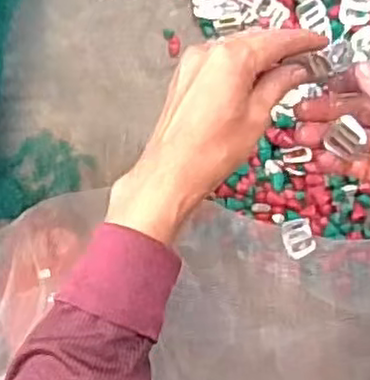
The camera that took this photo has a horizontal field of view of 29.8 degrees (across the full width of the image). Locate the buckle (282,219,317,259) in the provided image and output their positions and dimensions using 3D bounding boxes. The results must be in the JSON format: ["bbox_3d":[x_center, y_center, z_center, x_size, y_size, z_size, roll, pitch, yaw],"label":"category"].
[{"bbox_3d":[0.100,0.042,0.611,0.027,0.006,0.033,-19,85,3],"label":"buckle"}]

